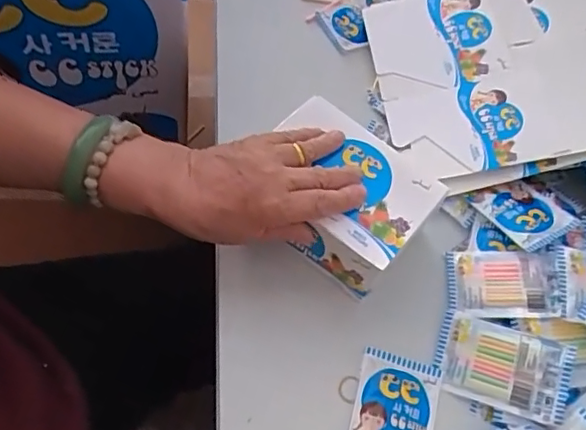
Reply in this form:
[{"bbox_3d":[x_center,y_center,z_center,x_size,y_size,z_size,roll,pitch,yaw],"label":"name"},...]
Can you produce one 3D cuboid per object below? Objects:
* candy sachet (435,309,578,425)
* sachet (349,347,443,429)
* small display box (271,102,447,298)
[{"bbox_3d":[0.169,0.122,0.456,0.102,0.007,0.065,15,69,18],"label":"candy sachet"},{"bbox_3d":[0.077,0.157,0.431,0.063,0.009,0.099,18,59,1],"label":"sachet"},{"bbox_3d":[0.039,-0.019,0.484,0.146,0.057,0.109,35,65,17],"label":"small display box"}]

